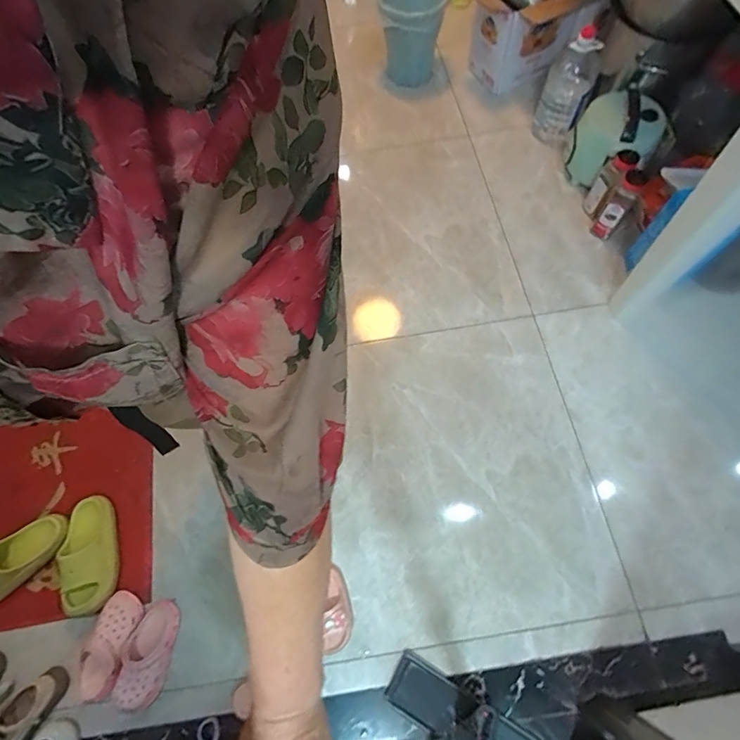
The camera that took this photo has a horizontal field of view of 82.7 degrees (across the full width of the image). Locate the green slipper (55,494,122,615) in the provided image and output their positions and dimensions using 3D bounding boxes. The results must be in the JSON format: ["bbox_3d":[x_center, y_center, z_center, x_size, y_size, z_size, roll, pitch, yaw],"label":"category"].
[{"bbox_3d":[-0.699,0.453,1.044,0.121,0.071,0.278,-8,67,-1],"label":"green slipper"}]

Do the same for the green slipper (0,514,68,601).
[{"bbox_3d":[-0.889,0.472,1.045,0.130,0.074,0.264,38,74,17],"label":"green slipper"}]

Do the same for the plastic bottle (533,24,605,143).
[{"bbox_3d":[0.631,-0.908,1.345,0.140,0.309,0.156,23,70,12],"label":"plastic bottle"}]

